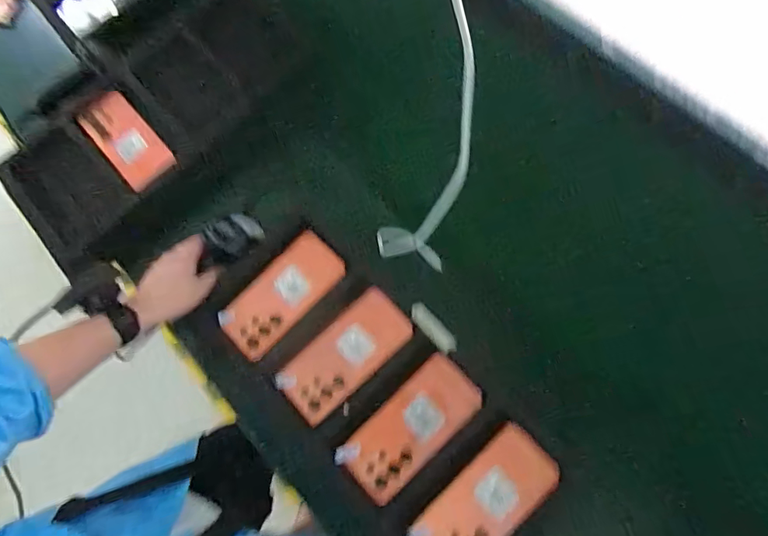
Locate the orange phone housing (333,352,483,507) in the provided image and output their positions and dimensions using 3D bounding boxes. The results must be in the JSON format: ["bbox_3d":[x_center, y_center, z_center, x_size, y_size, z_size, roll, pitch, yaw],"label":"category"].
[{"bbox_3d":[0.032,0.190,0.561,0.179,0.016,0.082,-43,75,-7],"label":"orange phone housing"}]

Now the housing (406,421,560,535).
[{"bbox_3d":[0.116,0.268,0.534,0.181,0.020,0.085,-42,75,-11],"label":"housing"}]

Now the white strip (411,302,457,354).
[{"bbox_3d":[0.062,0.075,0.583,0.024,0.016,0.072,-42,75,-7],"label":"white strip"}]

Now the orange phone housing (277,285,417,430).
[{"bbox_3d":[-0.050,0.108,0.586,0.174,0.017,0.083,-43,75,-8],"label":"orange phone housing"}]

